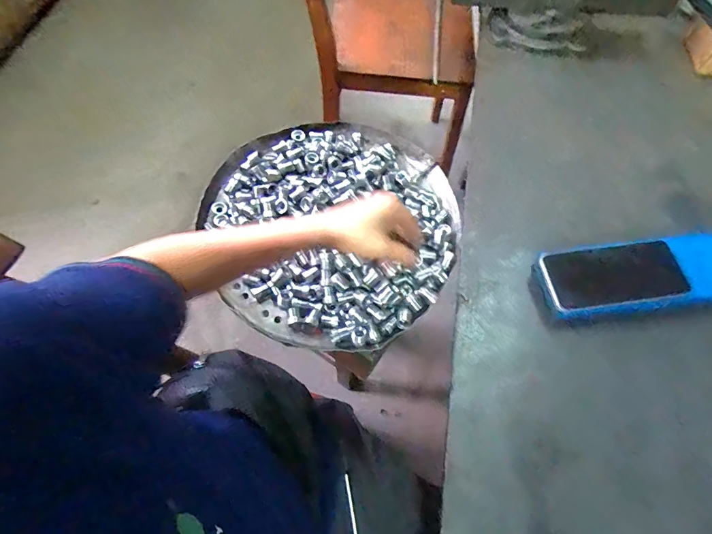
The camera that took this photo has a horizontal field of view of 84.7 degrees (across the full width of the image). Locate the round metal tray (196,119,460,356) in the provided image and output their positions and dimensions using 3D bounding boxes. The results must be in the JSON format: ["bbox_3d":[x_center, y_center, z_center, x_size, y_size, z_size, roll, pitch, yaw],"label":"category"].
[{"bbox_3d":[-0.041,-0.075,0.593,0.381,0.055,0.374,0,62,0],"label":"round metal tray"}]

